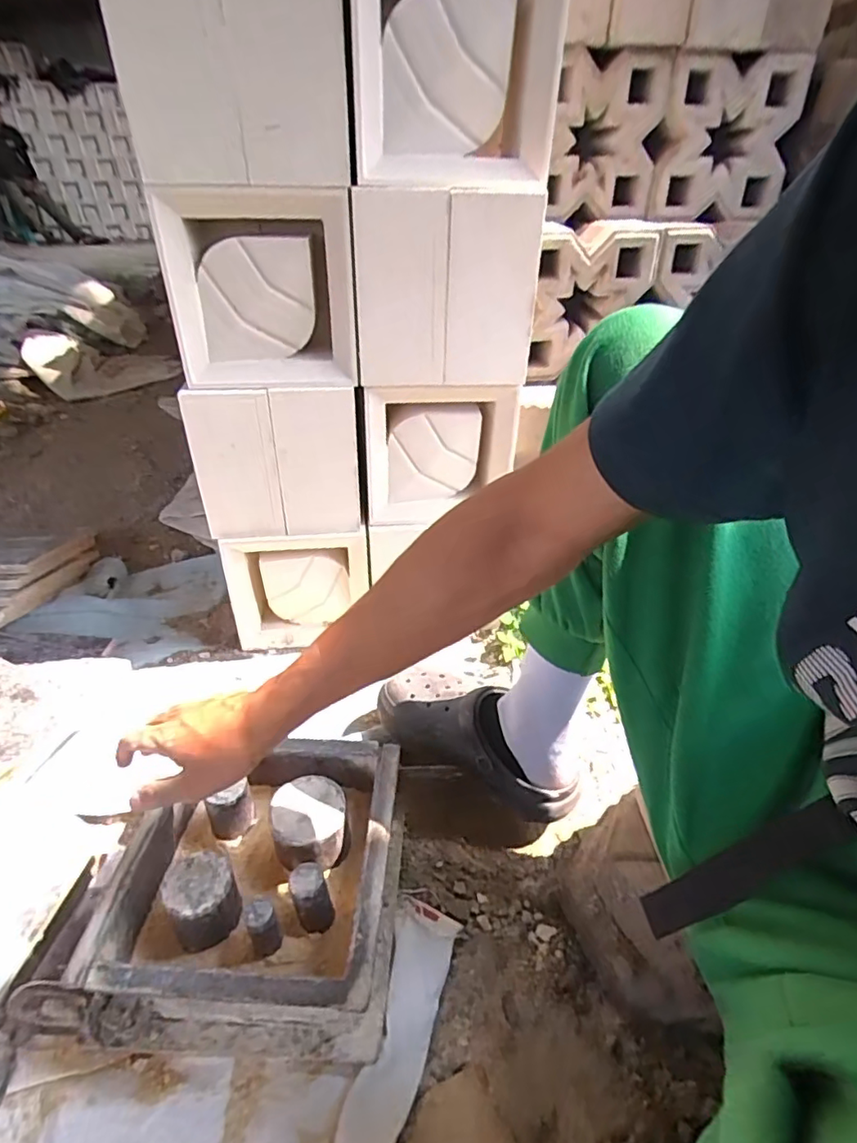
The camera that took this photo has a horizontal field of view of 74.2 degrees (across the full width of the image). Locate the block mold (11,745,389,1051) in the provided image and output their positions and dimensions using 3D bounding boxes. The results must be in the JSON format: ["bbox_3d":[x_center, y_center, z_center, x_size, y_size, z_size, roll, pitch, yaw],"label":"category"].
[{"bbox_3d":[-0.167,0.292,0.543,0.267,0.113,0.234,4,35,-2],"label":"block mold"}]

